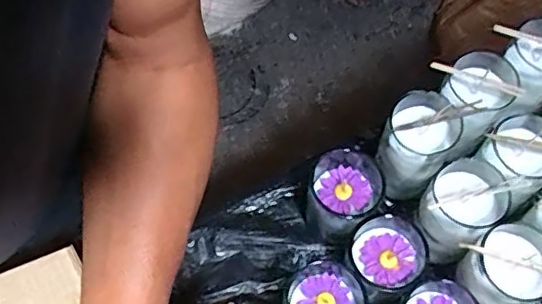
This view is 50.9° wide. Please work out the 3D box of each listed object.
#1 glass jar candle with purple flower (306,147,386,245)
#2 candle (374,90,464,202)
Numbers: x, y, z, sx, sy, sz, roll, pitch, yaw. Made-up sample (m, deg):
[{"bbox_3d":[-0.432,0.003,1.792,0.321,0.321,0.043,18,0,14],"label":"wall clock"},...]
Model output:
[{"bbox_3d":[0.073,0.048,0.591,0.072,0.075,0.079,-1,65,2],"label":"glass jar candle with purple flower"},{"bbox_3d":[0.144,-0.008,0.569,0.065,0.113,0.068,-1,65,2],"label":"candle"}]

